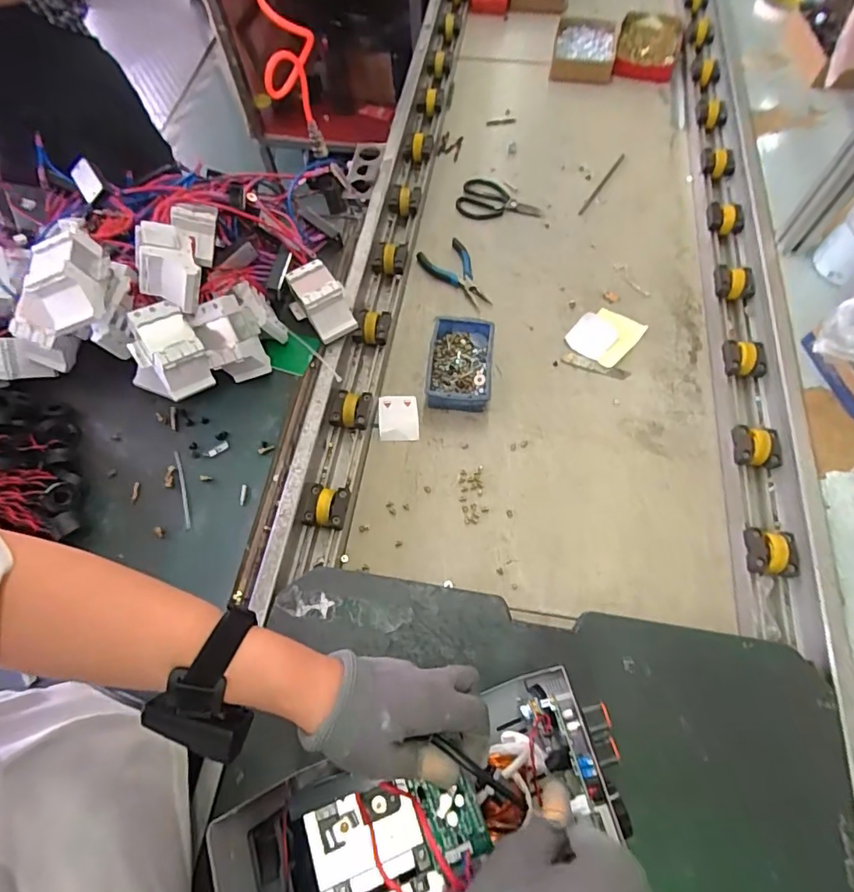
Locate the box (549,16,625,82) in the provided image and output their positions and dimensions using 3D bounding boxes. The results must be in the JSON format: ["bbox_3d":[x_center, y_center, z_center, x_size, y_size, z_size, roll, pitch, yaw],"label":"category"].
[{"bbox_3d":[0.354,-0.884,1.129,0.136,0.040,0.195,11,65,7],"label":"box"}]

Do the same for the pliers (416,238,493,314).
[{"bbox_3d":[0.060,-0.295,0.865,0.087,0.023,0.145,-34,68,-14],"label":"pliers"}]

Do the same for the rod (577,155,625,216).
[{"bbox_3d":[0.340,-0.506,0.979,0.011,0.005,0.198,30,69,15],"label":"rod"}]

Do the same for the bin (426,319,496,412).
[{"bbox_3d":[0.050,-0.123,0.772,0.097,0.046,0.149,4,64,3],"label":"bin"}]

